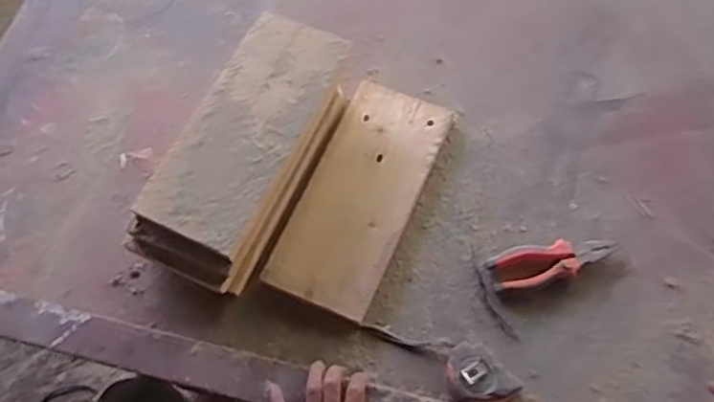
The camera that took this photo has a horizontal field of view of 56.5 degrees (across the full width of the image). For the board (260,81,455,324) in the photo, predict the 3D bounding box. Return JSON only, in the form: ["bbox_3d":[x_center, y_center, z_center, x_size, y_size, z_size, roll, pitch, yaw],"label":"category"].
[{"bbox_3d":[0.001,-0.008,0.880,0.148,0.029,0.315,21,66,13],"label":"board"}]

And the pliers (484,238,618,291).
[{"bbox_3d":[0.240,0.078,0.826,0.160,0.024,0.055,-8,66,-2],"label":"pliers"}]

